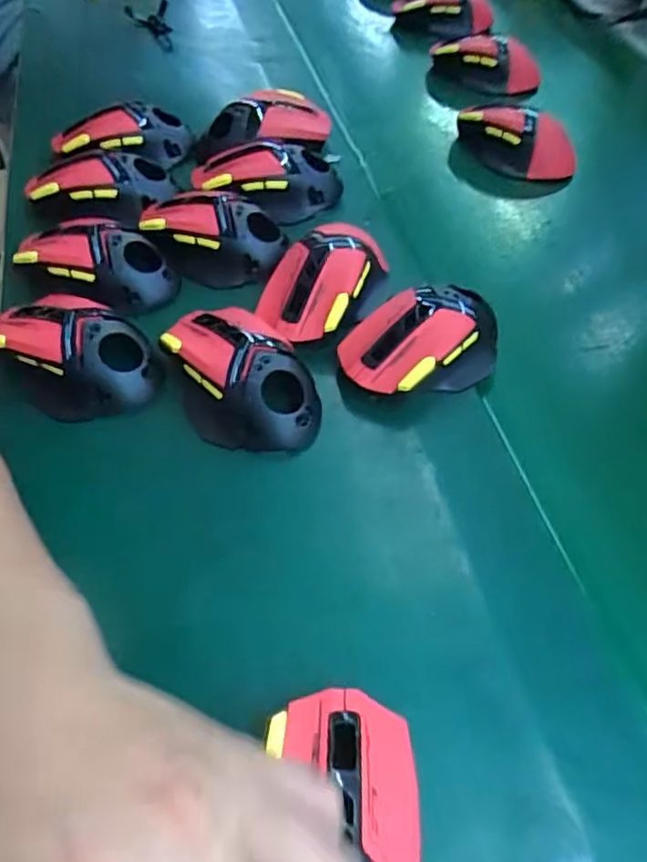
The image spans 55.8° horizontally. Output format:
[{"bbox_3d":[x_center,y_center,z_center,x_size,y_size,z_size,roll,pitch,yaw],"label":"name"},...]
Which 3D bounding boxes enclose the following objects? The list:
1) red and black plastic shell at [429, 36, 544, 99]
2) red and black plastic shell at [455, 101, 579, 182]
[{"bbox_3d":[0.176,-0.396,0.669,0.123,0.054,0.046,16,53,8],"label":"red and black plastic shell"},{"bbox_3d":[0.175,-0.269,0.568,0.118,0.047,0.053,18,53,9],"label":"red and black plastic shell"}]

